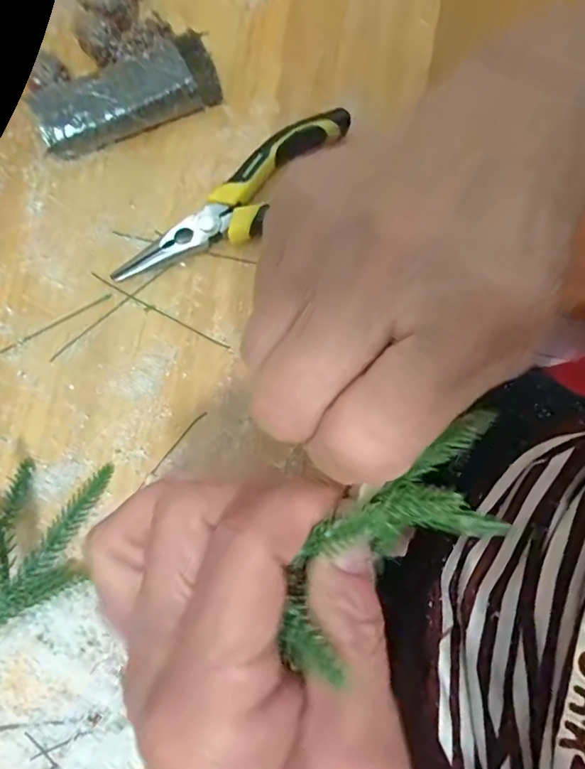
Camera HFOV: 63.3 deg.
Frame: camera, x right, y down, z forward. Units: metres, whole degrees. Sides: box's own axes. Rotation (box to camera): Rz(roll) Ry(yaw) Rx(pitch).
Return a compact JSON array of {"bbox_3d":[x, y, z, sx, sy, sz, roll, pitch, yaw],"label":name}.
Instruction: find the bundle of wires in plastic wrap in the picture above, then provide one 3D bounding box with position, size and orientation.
[{"bbox_3d":[-0.096,-0.166,0.277,0.104,0.027,0.032,-22,80,-6],"label":"bundle of wires in plastic wrap"}]

